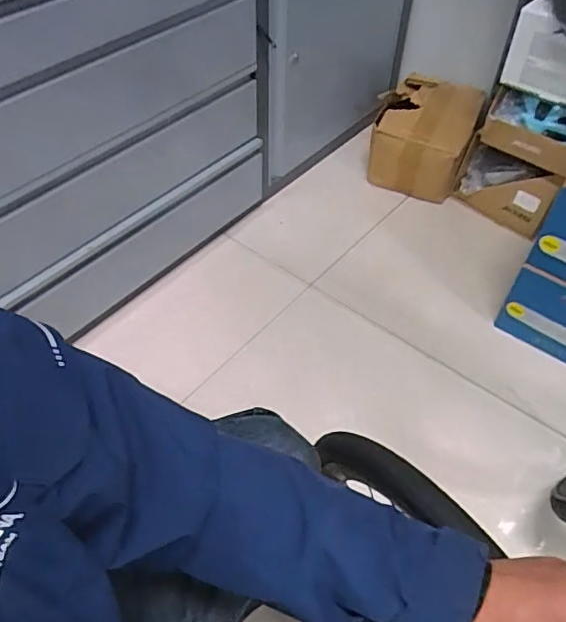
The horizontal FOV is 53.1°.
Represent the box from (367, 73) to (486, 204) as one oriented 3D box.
[{"bbox_3d":[0.352,-0.427,1.441,0.229,0.197,0.217,19,53,17],"label":"box"}]

